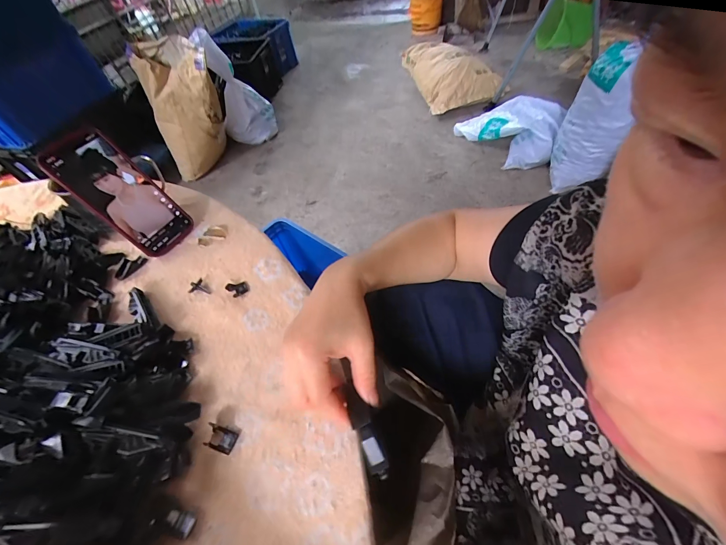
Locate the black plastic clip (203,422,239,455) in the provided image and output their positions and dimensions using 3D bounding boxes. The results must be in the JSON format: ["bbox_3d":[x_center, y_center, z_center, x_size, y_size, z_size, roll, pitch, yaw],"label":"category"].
[{"bbox_3d":[-0.126,0.146,0.286,0.026,0.010,0.018,10,48,14],"label":"black plastic clip"}]

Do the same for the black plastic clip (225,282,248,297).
[{"bbox_3d":[-0.152,0.018,0.391,0.022,0.006,0.025,-30,51,-22],"label":"black plastic clip"}]

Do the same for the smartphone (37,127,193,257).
[{"bbox_3d":[-0.298,-0.094,0.407,0.008,0.156,0.075,5,51,49],"label":"smartphone"}]

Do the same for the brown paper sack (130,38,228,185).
[{"bbox_3d":[-0.754,-0.679,1.394,0.280,0.630,0.168,32,54,6],"label":"brown paper sack"}]

